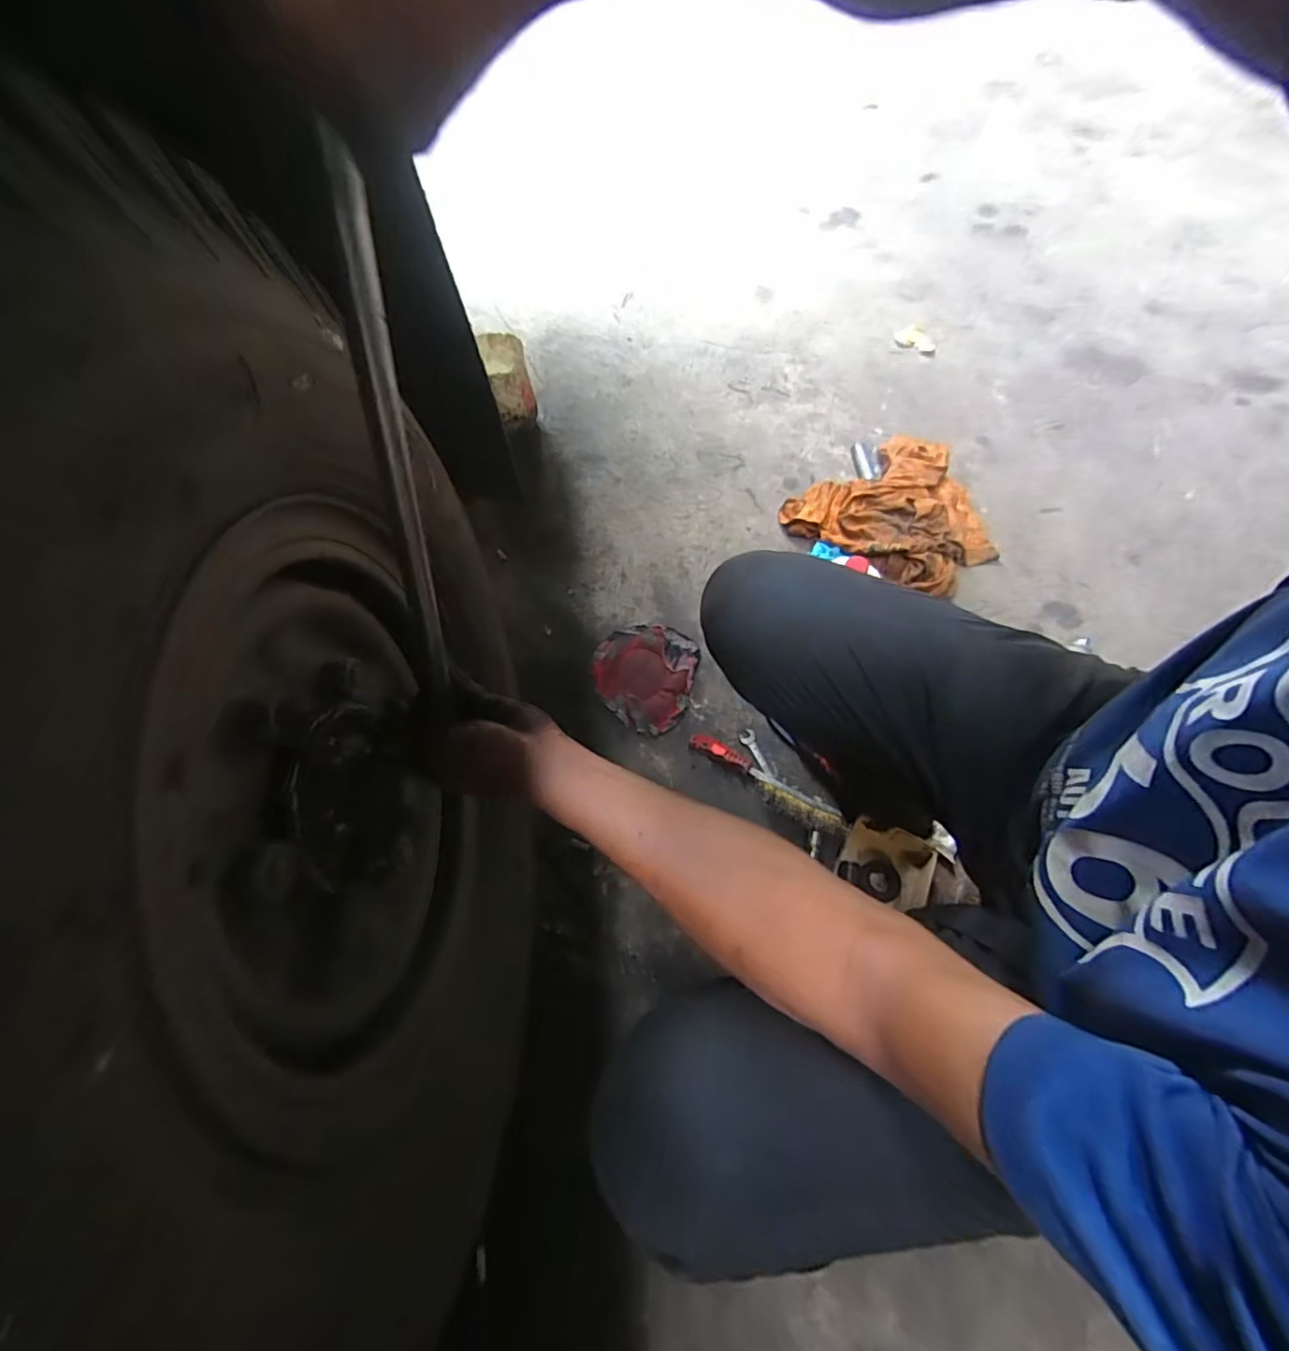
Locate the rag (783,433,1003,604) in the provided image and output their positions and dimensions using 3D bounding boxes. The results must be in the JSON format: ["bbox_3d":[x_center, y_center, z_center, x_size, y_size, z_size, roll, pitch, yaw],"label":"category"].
[{"bbox_3d":[0.471,-0.301,1.000,0.352,0.065,0.314,-38,68,-14],"label":"rag"}]

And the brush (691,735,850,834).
[{"bbox_3d":[0.170,0.156,0.808,0.239,0.034,0.047,30,69,16],"label":"brush"}]

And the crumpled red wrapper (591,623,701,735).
[{"bbox_3d":[-0.004,-0.006,0.894,0.162,0.032,0.181,14,66,10],"label":"crumpled red wrapper"}]

